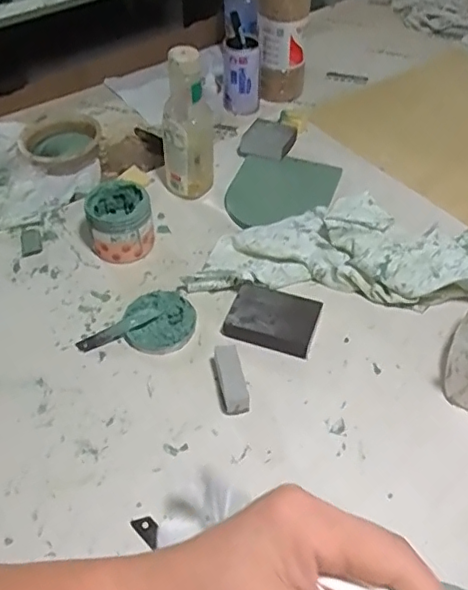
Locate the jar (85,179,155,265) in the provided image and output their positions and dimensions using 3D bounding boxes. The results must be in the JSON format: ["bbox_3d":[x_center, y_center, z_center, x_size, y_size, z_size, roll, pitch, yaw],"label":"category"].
[{"bbox_3d":[-0.144,-0.095,0.718,0.076,0.074,0.076,-7,50,-8],"label":"jar"}]

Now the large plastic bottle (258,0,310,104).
[{"bbox_3d":[0.082,-0.470,0.931,0.081,0.299,0.081,6,49,3],"label":"large plastic bottle"}]

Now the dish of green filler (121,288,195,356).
[{"bbox_3d":[-0.086,0.030,0.650,0.079,0.019,0.084,1,49,-1],"label":"dish of green filler"}]

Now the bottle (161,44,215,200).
[{"bbox_3d":[-0.062,-0.215,0.747,0.070,0.213,0.066,-2,49,-3],"label":"bottle"}]

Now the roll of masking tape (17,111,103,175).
[{"bbox_3d":[-0.275,-0.248,0.900,0.128,0.039,0.139,1,49,-1],"label":"roll of masking tape"}]

